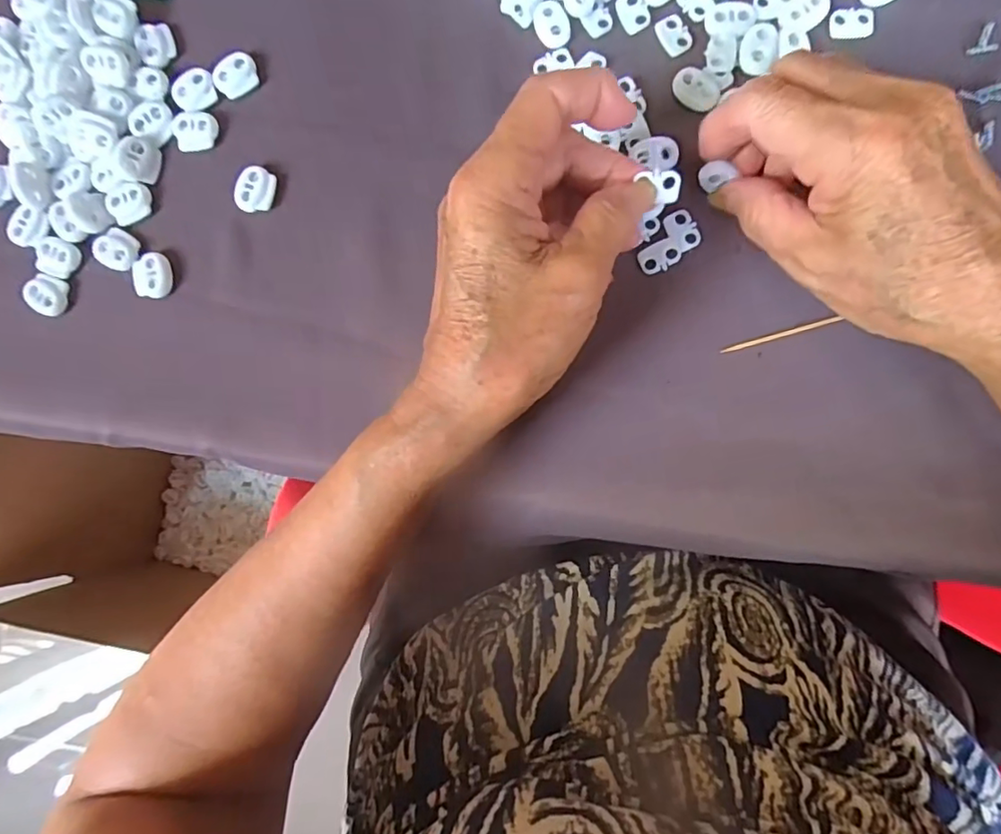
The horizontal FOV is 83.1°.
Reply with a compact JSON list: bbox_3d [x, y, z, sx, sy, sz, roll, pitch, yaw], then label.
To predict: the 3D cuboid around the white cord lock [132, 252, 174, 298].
[{"bbox_3d":[-0.174,-0.071,0.282,0.018,0.007,0.023,-8,87,5],"label":"white cord lock"}]

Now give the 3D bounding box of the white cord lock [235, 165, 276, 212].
[{"bbox_3d":[-0.120,-0.112,0.278,0.018,0.005,0.022,10,89,6],"label":"white cord lock"}]

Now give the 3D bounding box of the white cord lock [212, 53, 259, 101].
[{"bbox_3d":[-0.132,-0.170,0.282,0.022,0.007,0.016,-34,85,3],"label":"white cord lock"}]

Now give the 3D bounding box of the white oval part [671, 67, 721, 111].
[{"bbox_3d":[0.090,-0.150,0.259,0.023,0.004,0.016,44,92,5],"label":"white oval part"}]

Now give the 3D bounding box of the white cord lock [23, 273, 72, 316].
[{"bbox_3d":[-0.231,-0.062,0.287,0.020,0.004,0.019,18,90,6],"label":"white cord lock"}]

